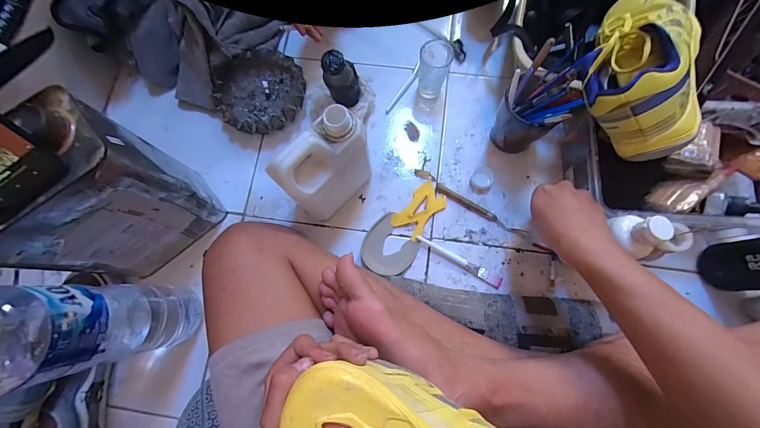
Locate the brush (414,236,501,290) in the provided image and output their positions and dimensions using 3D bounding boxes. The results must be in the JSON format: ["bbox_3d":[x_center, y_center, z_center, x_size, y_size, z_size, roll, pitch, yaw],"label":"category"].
[{"bbox_3d":[0.117,0.071,0.489,0.138,0.009,0.016,29,79,8],"label":"brush"}]

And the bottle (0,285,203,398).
[{"bbox_3d":[-0.301,0.115,0.328,0.084,0.302,0.086,-3,76,1],"label":"bottle"}]

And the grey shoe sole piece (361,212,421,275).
[{"bbox_3d":[0.011,0.052,0.493,0.079,0.009,0.079,41,81,10],"label":"grey shoe sole piece"}]

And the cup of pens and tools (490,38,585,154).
[{"bbox_3d":[0.219,-0.150,0.475,0.085,0.142,0.092,42,81,10],"label":"cup of pens and tools"}]

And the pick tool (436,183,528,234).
[{"bbox_3d":[0.155,-0.006,0.506,0.150,0.006,0.014,31,79,9],"label":"pick tool"}]

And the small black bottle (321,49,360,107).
[{"bbox_3d":[-0.056,-0.196,0.490,0.048,0.098,0.046,0,76,2],"label":"small black bottle"}]

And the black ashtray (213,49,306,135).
[{"bbox_3d":[-0.198,-0.203,0.549,0.142,0.044,0.153,0,76,2],"label":"black ashtray"}]

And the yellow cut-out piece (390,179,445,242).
[{"bbox_3d":[0.064,-0.005,0.511,0.052,0.008,0.089,43,81,11],"label":"yellow cut-out piece"}]

